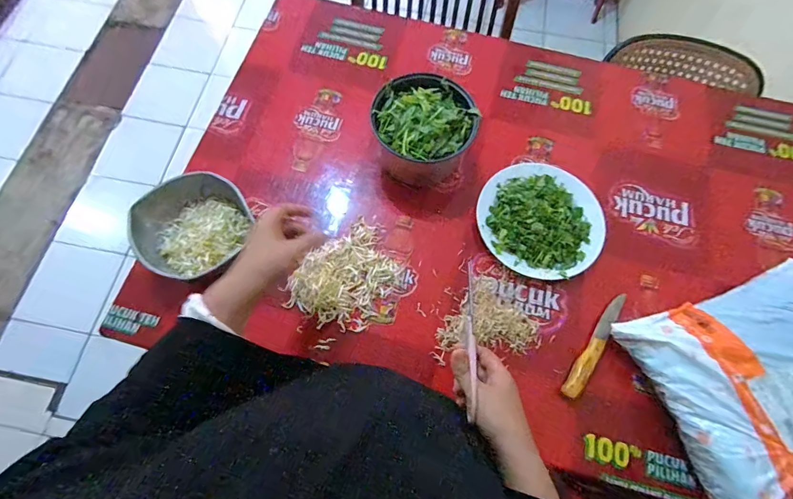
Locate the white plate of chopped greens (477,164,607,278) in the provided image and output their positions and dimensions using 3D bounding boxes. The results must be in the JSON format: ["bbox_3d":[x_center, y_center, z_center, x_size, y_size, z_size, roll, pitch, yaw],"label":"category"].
[{"bbox_3d":[0.252,-0.057,0.662,0.211,0.055,0.207,1,69,-2],"label":"white plate of chopped greens"}]

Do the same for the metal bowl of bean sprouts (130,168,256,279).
[{"bbox_3d":[-0.328,-0.037,0.614,0.152,0.061,0.170,34,71,10],"label":"metal bowl of bean sprouts"}]

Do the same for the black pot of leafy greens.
[{"bbox_3d":[0.044,-0.213,0.677,0.167,0.116,0.154,1,69,-2],"label":"black pot of leafy greens"}]

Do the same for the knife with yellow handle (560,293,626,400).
[{"bbox_3d":[0.319,0.149,0.602,0.023,0.021,0.195,36,71,11],"label":"knife with yellow handle"}]

